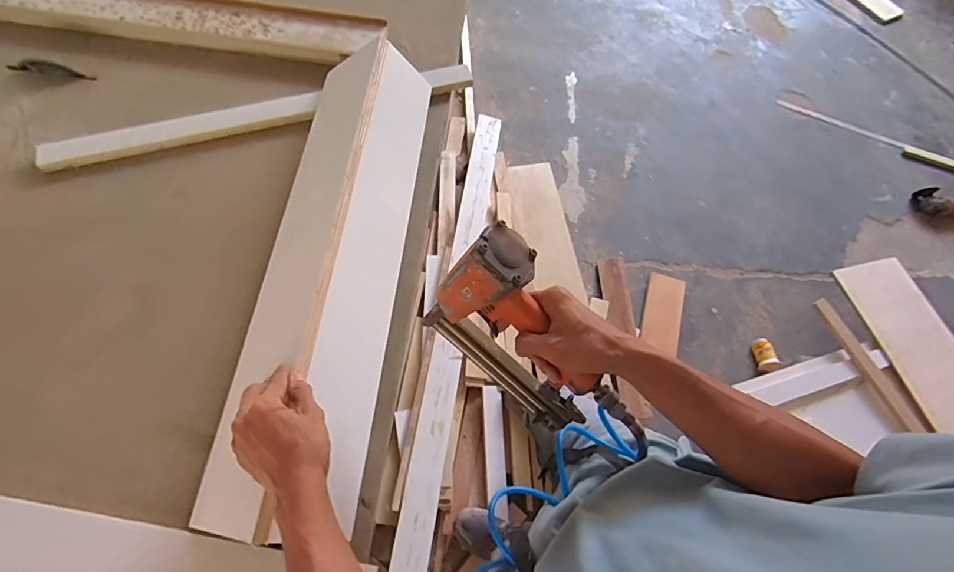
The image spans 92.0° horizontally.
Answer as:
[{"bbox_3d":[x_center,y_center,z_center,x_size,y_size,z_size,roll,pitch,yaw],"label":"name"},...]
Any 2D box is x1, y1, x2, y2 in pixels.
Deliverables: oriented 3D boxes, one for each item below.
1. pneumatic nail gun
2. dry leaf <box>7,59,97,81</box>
[{"bbox_3d":[0.067,0.064,0.506,0.265,0.170,0.070,38,51,-11],"label":"pneumatic nail gun"},{"bbox_3d":[-0.735,-0.375,0.802,0.138,0.014,0.035,10,65,0],"label":"dry leaf"}]

